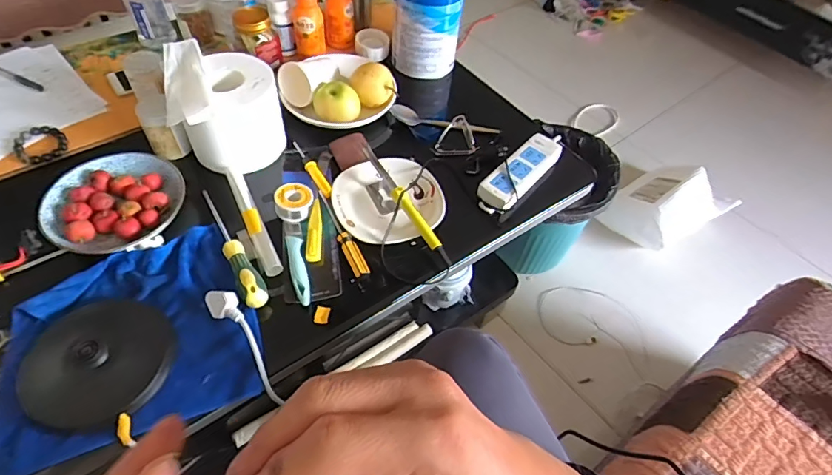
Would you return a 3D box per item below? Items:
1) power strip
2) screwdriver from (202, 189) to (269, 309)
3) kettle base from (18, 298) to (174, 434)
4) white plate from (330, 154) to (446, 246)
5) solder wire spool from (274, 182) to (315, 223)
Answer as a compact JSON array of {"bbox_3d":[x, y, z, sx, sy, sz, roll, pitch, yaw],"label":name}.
[{"bbox_3d":[0.175,-0.107,0.783,0.065,0.038,0.184,38,59,21],"label":"power strip"},{"bbox_3d":[-0.253,0.004,0.657,0.031,0.029,0.226,-22,58,-21],"label":"screwdriver"},{"bbox_3d":[-0.365,0.134,0.545,0.156,0.031,0.150,36,58,20],"label":"kettle base"},{"bbox_3d":[-0.042,-0.060,0.729,0.160,0.040,0.149,-14,56,-15],"label":"white plate"},{"bbox_3d":[-0.180,-0.053,0.708,0.054,0.031,0.051,-8,54,-11],"label":"solder wire spool"}]

